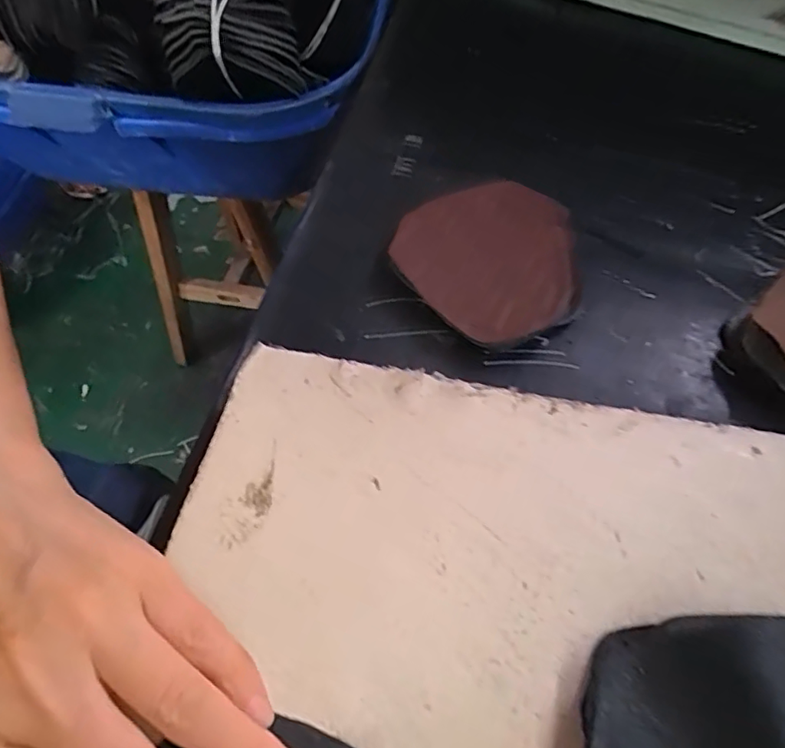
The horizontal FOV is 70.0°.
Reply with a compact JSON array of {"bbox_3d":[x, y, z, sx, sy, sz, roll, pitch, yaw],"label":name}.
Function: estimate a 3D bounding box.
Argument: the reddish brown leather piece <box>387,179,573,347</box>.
[{"bbox_3d":[0.053,-0.069,0.304,0.097,0.013,0.106,27,59,17],"label":"reddish brown leather piece"}]

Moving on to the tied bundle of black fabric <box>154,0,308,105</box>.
[{"bbox_3d":[-0.125,-0.261,0.439,0.104,0.077,0.063,-9,58,-2],"label":"tied bundle of black fabric"}]

